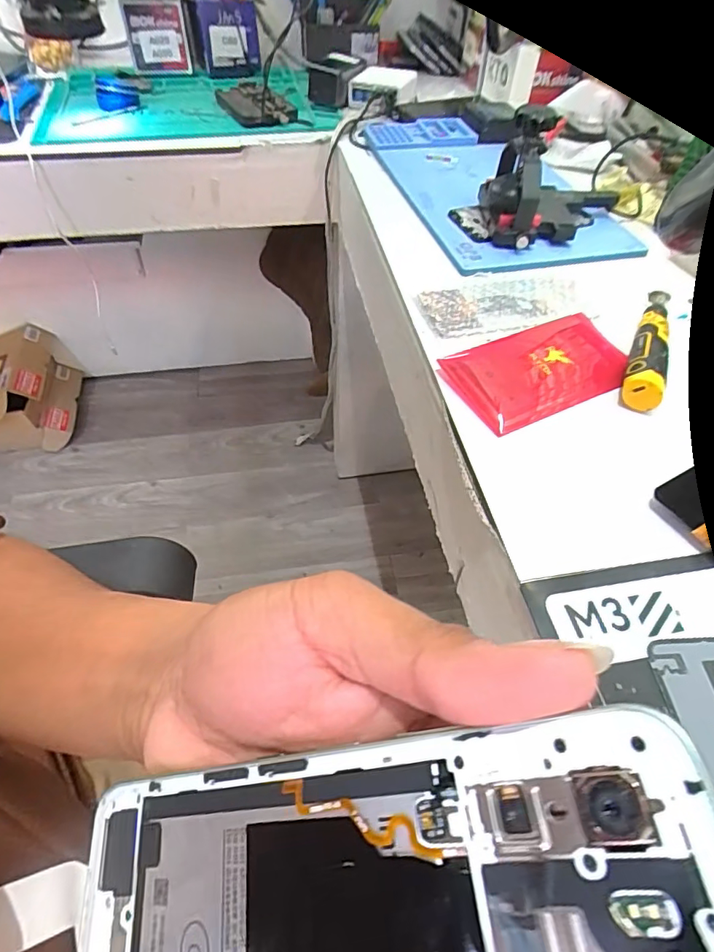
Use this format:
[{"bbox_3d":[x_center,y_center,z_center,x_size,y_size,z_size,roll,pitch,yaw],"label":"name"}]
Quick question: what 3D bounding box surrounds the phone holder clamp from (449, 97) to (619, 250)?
[{"bbox_3d":[0.194,-0.323,0.536,0.141,0.109,0.145,26,55,18],"label":"phone holder clamp"}]

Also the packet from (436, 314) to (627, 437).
[{"bbox_3d":[0.155,-0.090,0.422,0.161,0.014,0.086,-21,55,-18],"label":"packet"}]

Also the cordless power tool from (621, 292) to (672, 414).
[{"bbox_3d":[0.251,-0.118,0.430,0.028,0.025,0.162,22,54,15],"label":"cordless power tool"}]

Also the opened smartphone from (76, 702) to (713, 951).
[{"bbox_3d":[-0.007,0.101,0.106,0.161,0.004,0.074,-23,56,25],"label":"opened smartphone"}]

